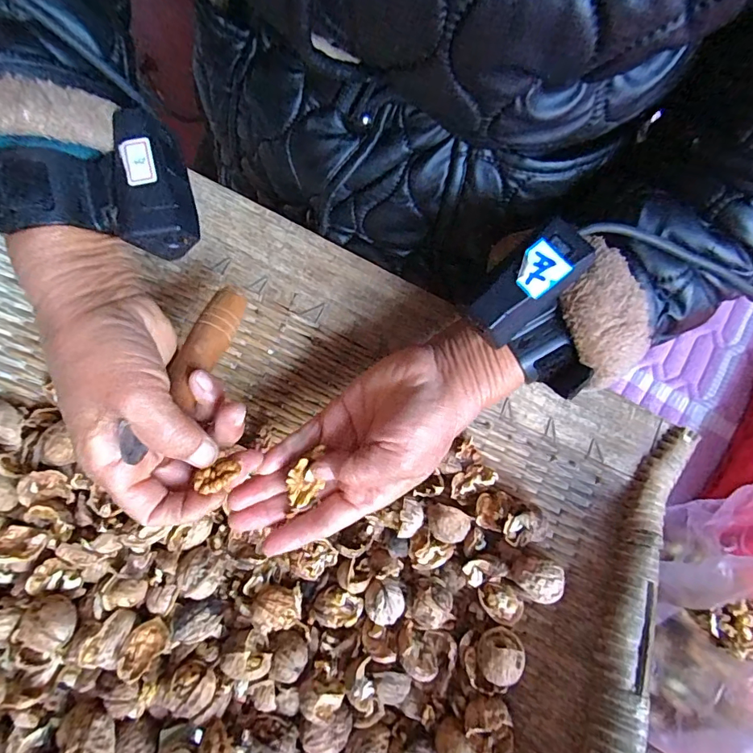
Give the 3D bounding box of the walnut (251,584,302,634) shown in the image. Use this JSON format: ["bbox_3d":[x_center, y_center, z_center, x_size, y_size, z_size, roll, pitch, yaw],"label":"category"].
[{"bbox_3d":[-0.070,0.163,0.325,0.029,0.031,0.029,-1,68,2],"label":"walnut"}]

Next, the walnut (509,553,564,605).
[{"bbox_3d":[0.112,0.141,0.322,0.034,0.023,0.028,16,69,8],"label":"walnut"}]

